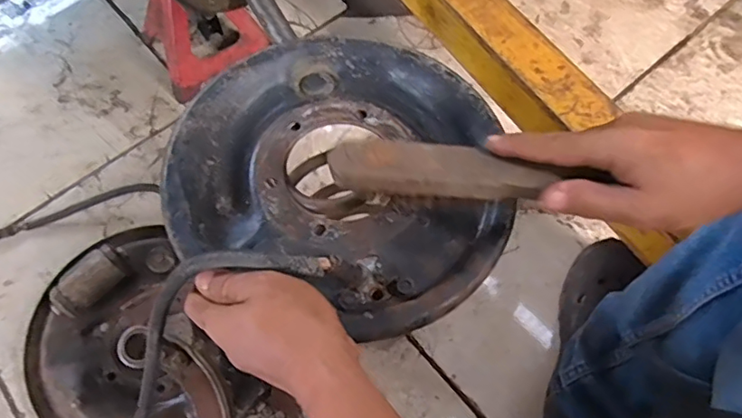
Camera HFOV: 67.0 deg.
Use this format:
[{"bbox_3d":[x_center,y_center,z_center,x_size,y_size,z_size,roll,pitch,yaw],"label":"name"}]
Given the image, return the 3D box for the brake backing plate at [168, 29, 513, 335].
[{"bbox_3d":[-0.016,-0.041,0.451,0.261,0.049,0.247,0,64,1],"label":"brake backing plate"}]

